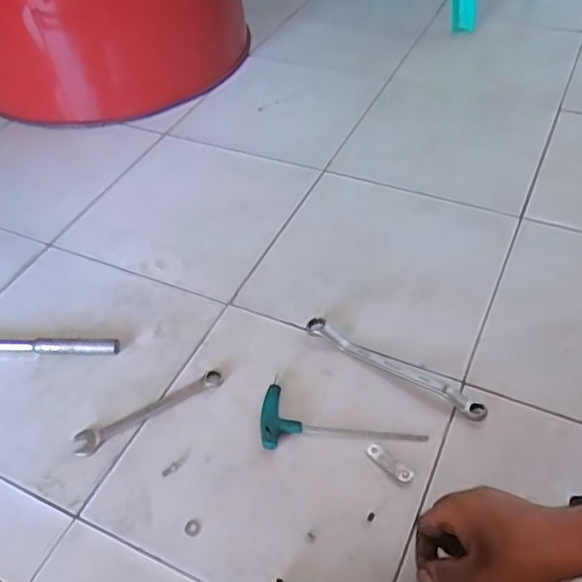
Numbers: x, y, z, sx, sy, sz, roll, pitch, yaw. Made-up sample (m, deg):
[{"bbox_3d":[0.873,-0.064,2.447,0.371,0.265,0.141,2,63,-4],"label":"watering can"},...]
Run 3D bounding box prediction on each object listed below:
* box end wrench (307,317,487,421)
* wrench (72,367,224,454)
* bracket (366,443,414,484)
[{"bbox_3d":[0.115,0.084,0.686,0.223,0.018,0.023,26,55,26],"label":"box end wrench"},{"bbox_3d":[-0.157,0.134,0.672,0.173,0.006,0.031,-23,50,-15],"label":"wrench"},{"bbox_3d":[0.100,0.174,0.612,0.015,0.006,0.056,-36,54,-25],"label":"bracket"}]

